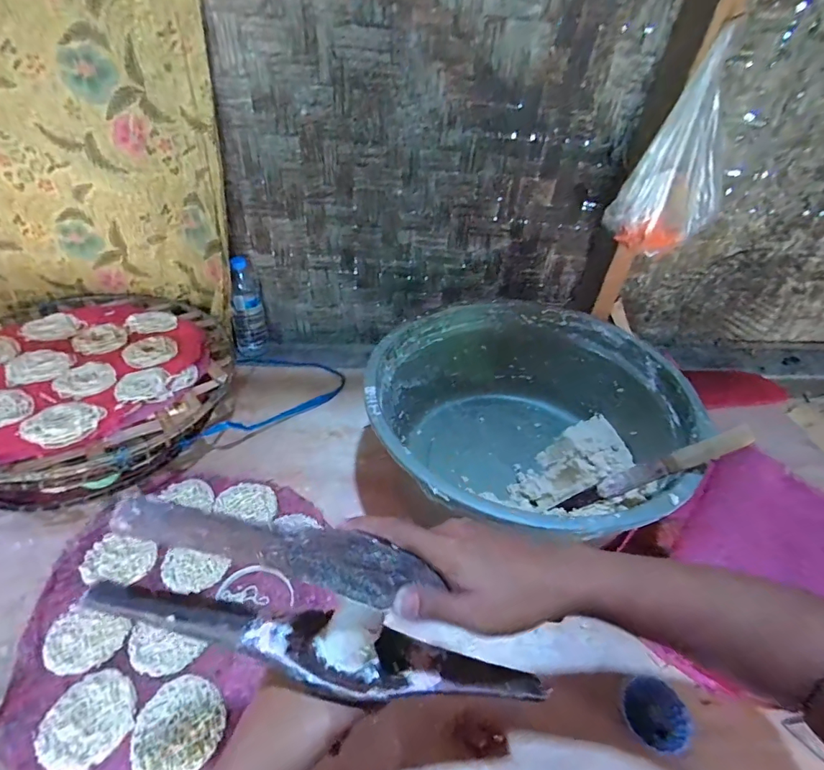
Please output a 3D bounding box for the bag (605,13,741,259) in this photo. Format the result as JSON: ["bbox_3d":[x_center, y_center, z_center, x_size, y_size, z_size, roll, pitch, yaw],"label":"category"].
[{"bbox_3d":[0.429,-0.354,0.721,0.151,0.264,0.122,26,46,24],"label":"bag"}]

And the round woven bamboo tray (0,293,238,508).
[{"bbox_3d":[-0.497,-0.003,0.710,0.390,0.114,0.429,2,41,-2],"label":"round woven bamboo tray"}]

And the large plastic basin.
[{"bbox_3d":[0.146,0.057,0.640,0.387,0.179,0.391,2,41,-2],"label":"large plastic basin"}]

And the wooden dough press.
[{"bbox_3d":[-0.037,0.158,0.309,0.314,0.100,0.070,34,37,-19],"label":"wooden dough press"}]

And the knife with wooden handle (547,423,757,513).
[{"bbox_3d":[0.254,0.099,0.501,0.018,0.216,0.020,40,36,-21],"label":"knife with wooden handle"}]

